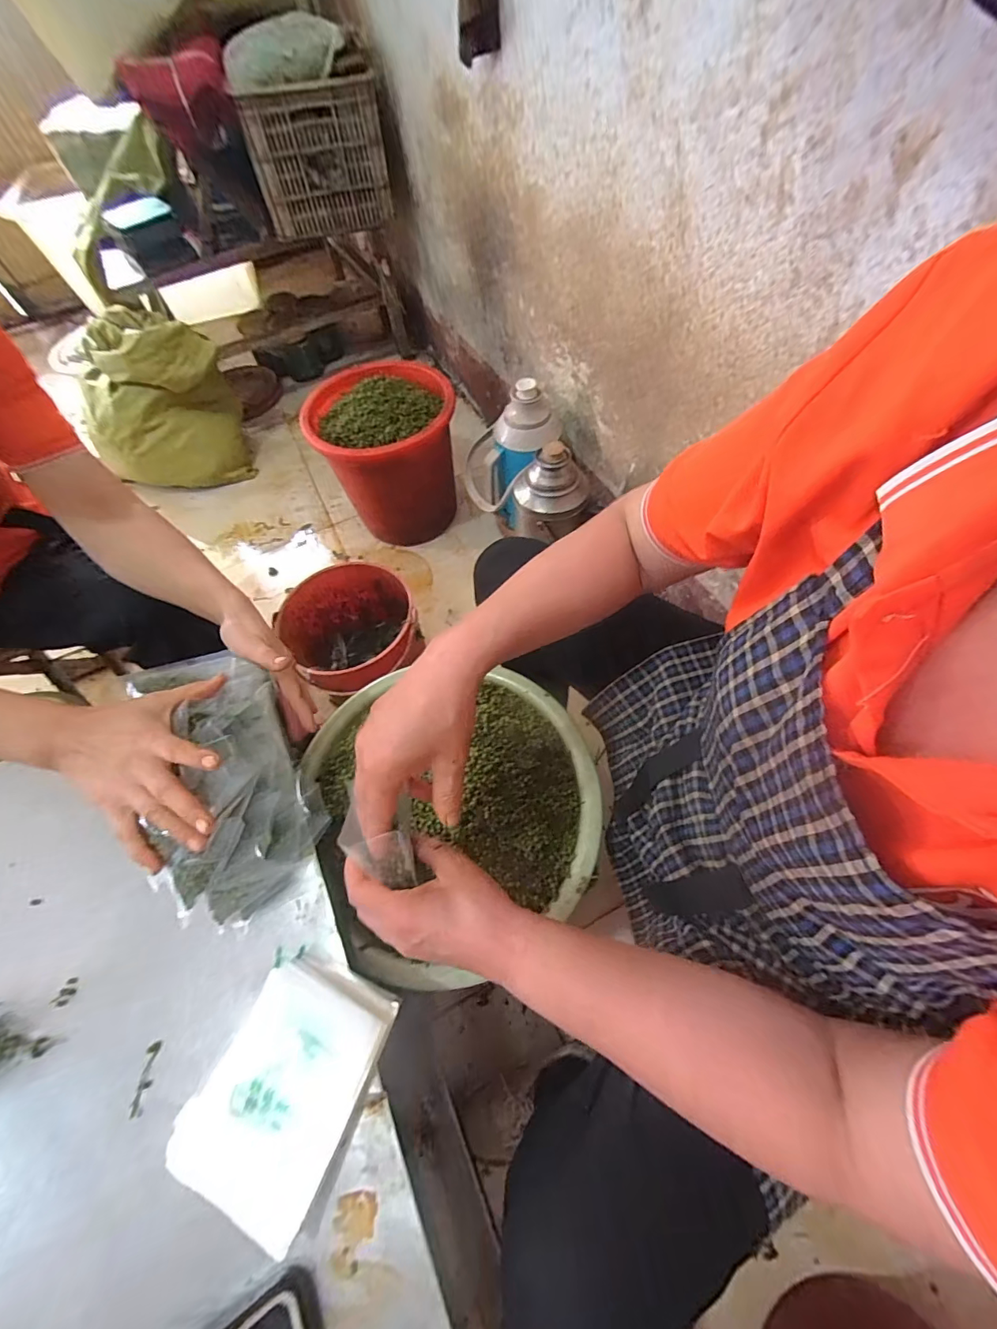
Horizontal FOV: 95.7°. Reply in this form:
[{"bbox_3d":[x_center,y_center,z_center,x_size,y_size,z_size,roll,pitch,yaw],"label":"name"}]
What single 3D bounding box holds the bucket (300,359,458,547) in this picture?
[{"bbox_3d":[-0.277,-0.543,1.177,0.338,0.319,0.347,-16,62,-6],"label":"bucket"}]

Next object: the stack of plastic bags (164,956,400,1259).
[{"bbox_3d":[-0.167,0.334,0.368,0.118,0.036,0.152,20,64,14],"label":"stack of plastic bags"}]

